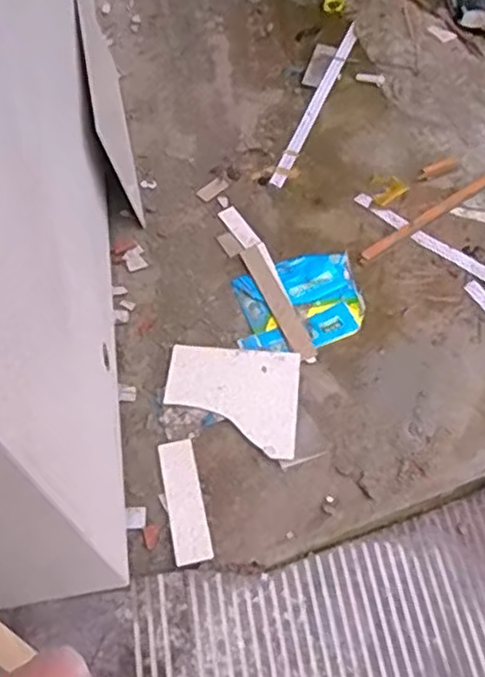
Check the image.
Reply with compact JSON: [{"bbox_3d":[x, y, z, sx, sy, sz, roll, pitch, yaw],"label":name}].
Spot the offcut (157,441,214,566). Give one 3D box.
[{"bbox_3d":[-0.134,0.368,1.499,0.082,0.011,0.300,-14,53,-2],"label":"offcut"}]

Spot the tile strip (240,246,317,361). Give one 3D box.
[{"bbox_3d":[0.096,-0.108,1.836,0.056,0.007,0.403,-22,57,-10],"label":"tile strip"}]

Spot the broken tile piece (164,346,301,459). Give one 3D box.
[{"bbox_3d":[-0.028,0.150,1.663,0.332,0.020,0.288,4,58,6],"label":"broken tile piece"}]

